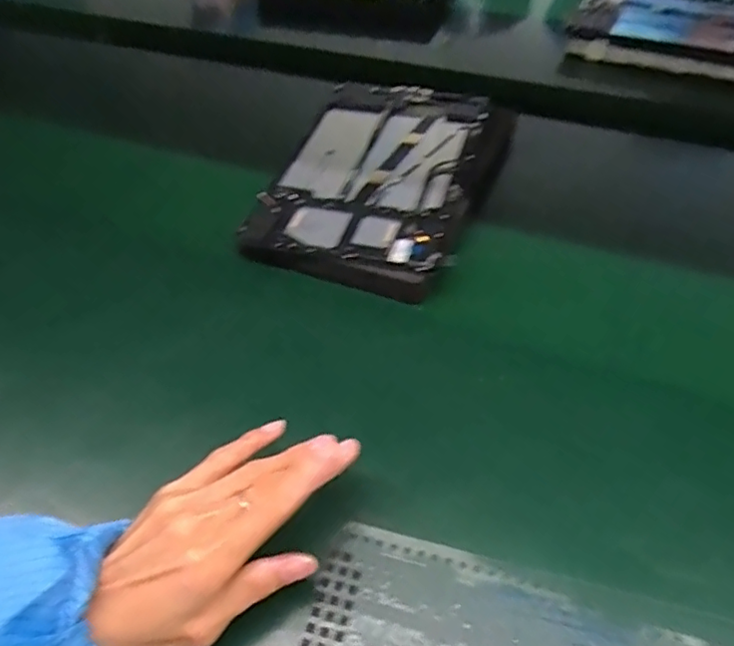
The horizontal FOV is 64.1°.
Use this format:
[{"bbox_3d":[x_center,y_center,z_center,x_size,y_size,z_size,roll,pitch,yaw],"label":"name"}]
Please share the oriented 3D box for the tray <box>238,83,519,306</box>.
[{"bbox_3d":[0.015,-0.123,0.496,0.165,0.032,0.240,18,52,13],"label":"tray"}]

